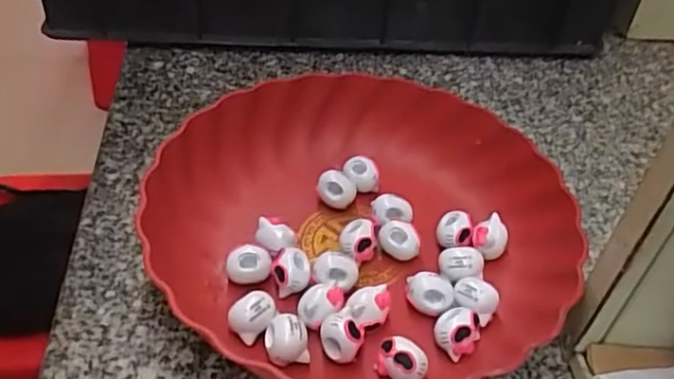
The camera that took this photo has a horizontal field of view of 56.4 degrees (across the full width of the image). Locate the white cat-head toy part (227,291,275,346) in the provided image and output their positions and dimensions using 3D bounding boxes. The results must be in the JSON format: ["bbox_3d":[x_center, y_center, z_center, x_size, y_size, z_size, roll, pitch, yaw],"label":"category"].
[{"bbox_3d":[-0.043,0.068,0.330,0.024,0.019,0.019,-28,52,-31],"label":"white cat-head toy part"}]

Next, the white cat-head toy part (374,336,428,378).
[{"bbox_3d":[0.032,0.086,0.314,0.019,0.018,0.025,-31,54,-33],"label":"white cat-head toy part"}]

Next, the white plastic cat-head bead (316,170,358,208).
[{"bbox_3d":[0.000,0.001,0.402,0.023,0.023,0.015,27,47,22],"label":"white plastic cat-head bead"}]

